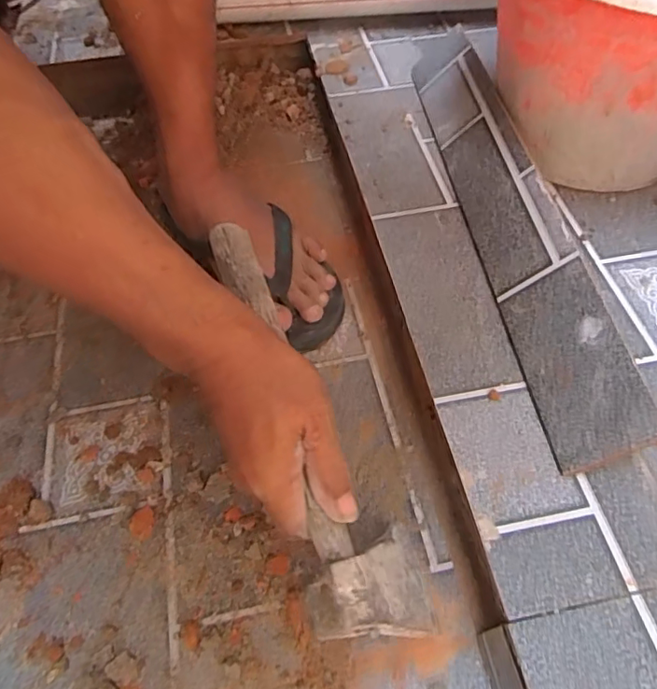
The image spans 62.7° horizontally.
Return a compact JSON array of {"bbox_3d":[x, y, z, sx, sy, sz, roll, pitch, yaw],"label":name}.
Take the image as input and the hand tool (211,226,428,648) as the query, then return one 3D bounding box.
[{"bbox_3d":[-0.031,0.049,0.369,0.035,0.109,0.321,-35,74,25],"label":"hand tool"}]

